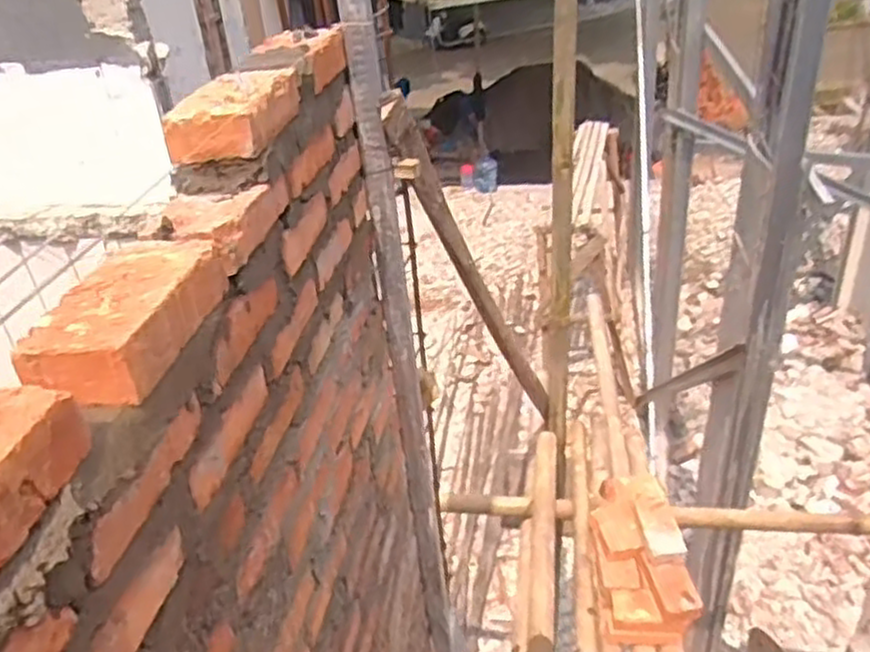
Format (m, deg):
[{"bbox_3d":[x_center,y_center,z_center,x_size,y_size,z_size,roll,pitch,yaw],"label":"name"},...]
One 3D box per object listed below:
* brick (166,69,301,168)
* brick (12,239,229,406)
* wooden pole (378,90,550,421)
[{"bbox_3d":[-0.188,-0.204,0.726,0.083,0.044,0.155,1,33,10],"label":"brick"},{"bbox_3d":[-0.212,-0.007,0.533,0.076,0.043,0.159,1,33,10],"label":"brick"},{"bbox_3d":[0.113,-0.024,1.489,0.040,1.166,0.059,8,69,21],"label":"wooden pole"}]

